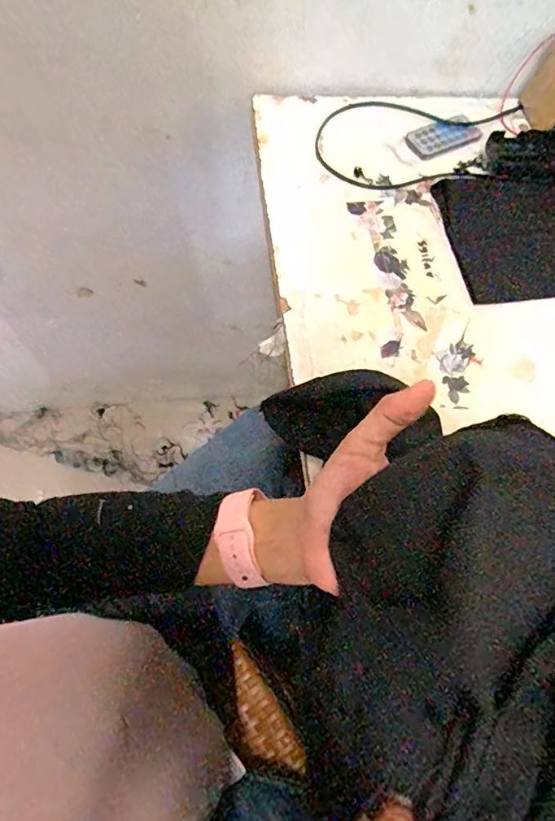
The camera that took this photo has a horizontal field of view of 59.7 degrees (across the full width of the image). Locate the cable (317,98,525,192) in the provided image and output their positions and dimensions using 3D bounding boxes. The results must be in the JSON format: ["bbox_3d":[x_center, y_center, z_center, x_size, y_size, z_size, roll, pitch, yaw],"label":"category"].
[{"bbox_3d":[0.158,-0.289,0.518,0.233,0.010,0.143,3,66,-2],"label":"cable"}]

